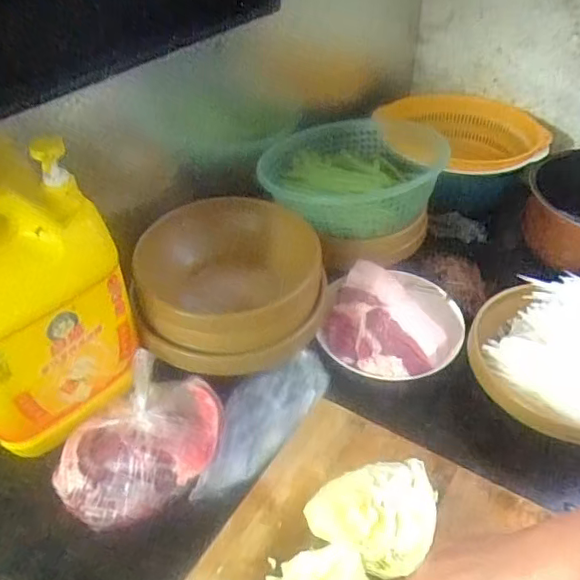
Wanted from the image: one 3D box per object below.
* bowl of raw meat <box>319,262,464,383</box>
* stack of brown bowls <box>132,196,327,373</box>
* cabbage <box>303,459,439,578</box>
[{"bbox_3d":[0.131,0.038,0.761,0.179,0.052,0.181,0,43,0],"label":"bowl of raw meat"},{"bbox_3d":[-0.065,-0.007,0.738,0.200,0.138,0.257,12,45,13],"label":"stack of brown bowls"},{"bbox_3d":[0.081,0.212,0.557,0.108,0.065,0.098,18,46,19],"label":"cabbage"}]

